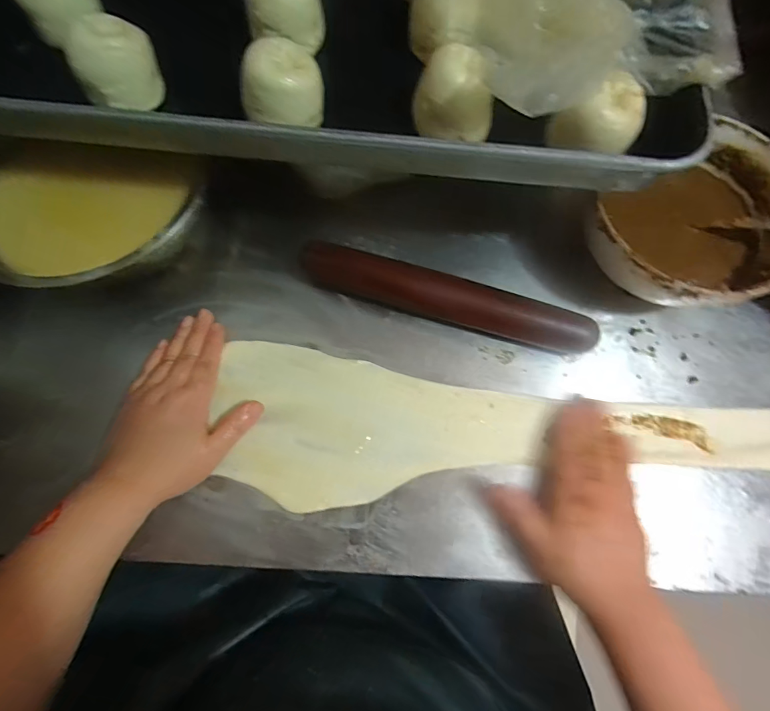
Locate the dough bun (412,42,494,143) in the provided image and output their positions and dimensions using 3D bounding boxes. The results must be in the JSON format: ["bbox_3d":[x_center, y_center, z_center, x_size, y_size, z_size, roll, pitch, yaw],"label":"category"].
[{"bbox_3d":[0.052,-0.192,0.312,0.062,0.042,0.052,16,73,5],"label":"dough bun"}]

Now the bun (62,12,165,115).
[{"bbox_3d":[-0.199,-0.214,0.316,0.056,0.046,0.056,-27,75,-9],"label":"bun"}]

